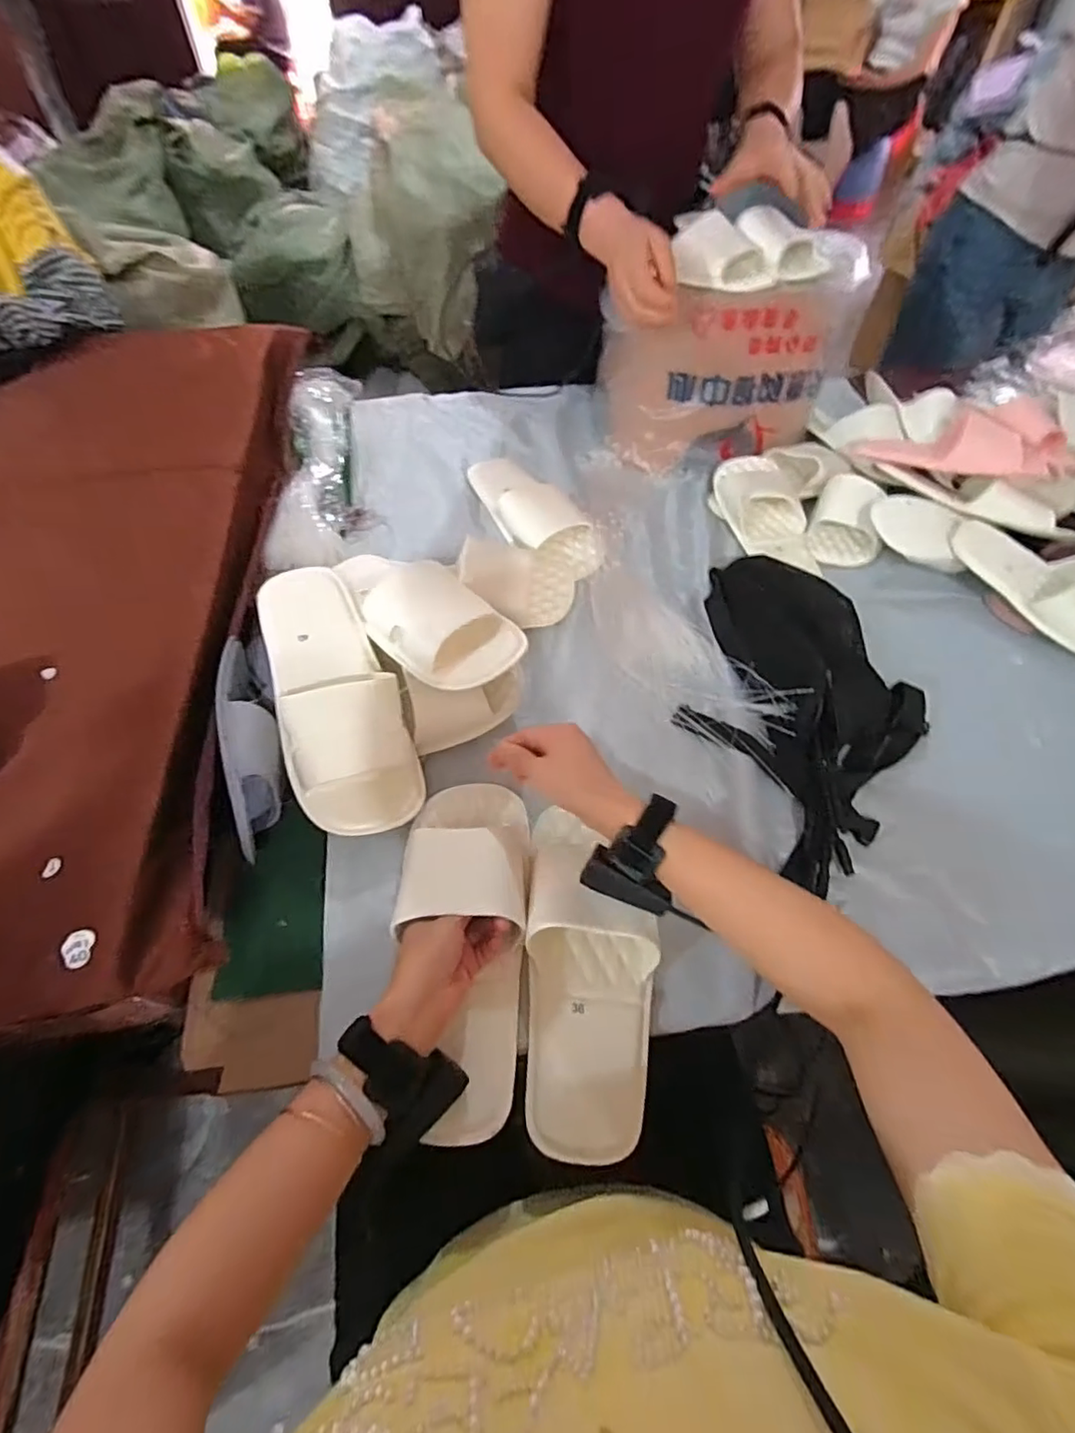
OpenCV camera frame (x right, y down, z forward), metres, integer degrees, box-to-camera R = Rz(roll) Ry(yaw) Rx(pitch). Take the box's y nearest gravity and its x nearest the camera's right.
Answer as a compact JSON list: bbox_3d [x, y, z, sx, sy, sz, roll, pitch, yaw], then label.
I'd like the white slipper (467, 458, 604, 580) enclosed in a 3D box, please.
[{"bbox_3d":[-0.011,-0.277,0.792,0.088,0.049,0.264,-27,60,-17],"label":"white slipper"}]

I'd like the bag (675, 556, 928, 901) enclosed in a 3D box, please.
[{"bbox_3d":[0.274,-0.013,0.603,0.241,0.066,0.377,16,58,10],"label":"bag"}]

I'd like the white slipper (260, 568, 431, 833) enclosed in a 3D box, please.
[{"bbox_3d":[-0.192,-0.021,0.556,0.112,0.057,0.270,-19,72,-13],"label":"white slipper"}]

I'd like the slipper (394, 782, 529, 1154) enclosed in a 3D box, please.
[{"bbox_3d":[-0.056,0.183,0.494,0.110,0.044,0.272,-6,65,-4],"label":"slipper"}]

